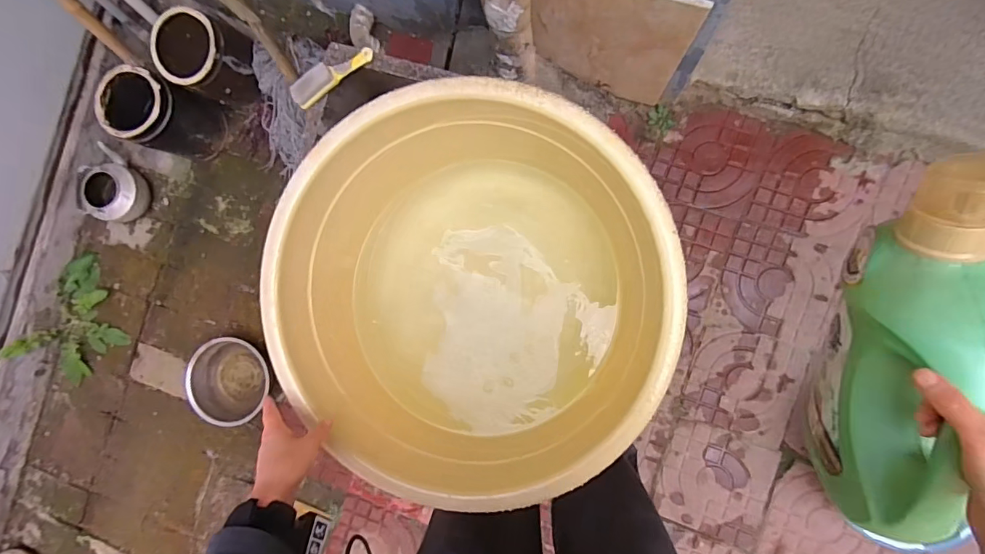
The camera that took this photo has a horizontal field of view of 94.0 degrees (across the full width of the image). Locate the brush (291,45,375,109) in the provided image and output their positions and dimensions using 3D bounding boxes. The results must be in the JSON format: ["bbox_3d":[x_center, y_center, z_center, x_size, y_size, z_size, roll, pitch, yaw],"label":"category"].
[{"bbox_3d":[-0.277,-0.346,0.783,0.156,0.039,0.031,-33,83,7],"label":"brush"}]

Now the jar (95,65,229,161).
[{"bbox_3d":[-0.837,-0.407,1.177,0.174,0.225,0.165,0,88,10],"label":"jar"}]

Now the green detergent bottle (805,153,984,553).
[{"bbox_3d":[0.350,0.076,0.386,0.083,0.144,0.337,2,113,10],"label":"green detergent bottle"}]

